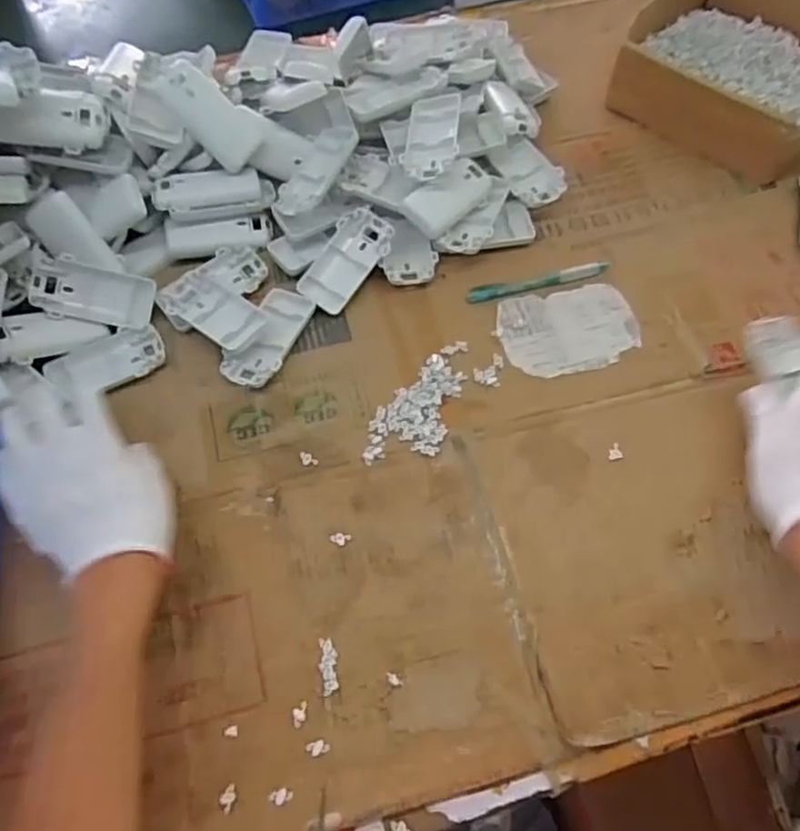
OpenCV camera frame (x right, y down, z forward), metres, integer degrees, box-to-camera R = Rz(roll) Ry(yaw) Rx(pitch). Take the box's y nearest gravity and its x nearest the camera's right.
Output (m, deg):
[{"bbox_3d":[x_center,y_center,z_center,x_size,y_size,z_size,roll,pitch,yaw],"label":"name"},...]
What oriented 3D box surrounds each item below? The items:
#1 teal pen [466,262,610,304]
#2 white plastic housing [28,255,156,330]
[{"bbox_3d":[0.122,-0.118,0.599,0.128,0.007,0.015,-12,62,-5],"label":"teal pen"},{"bbox_3d":[-0.263,-0.104,0.579,0.097,0.016,0.049,12,83,-15],"label":"white plastic housing"}]

